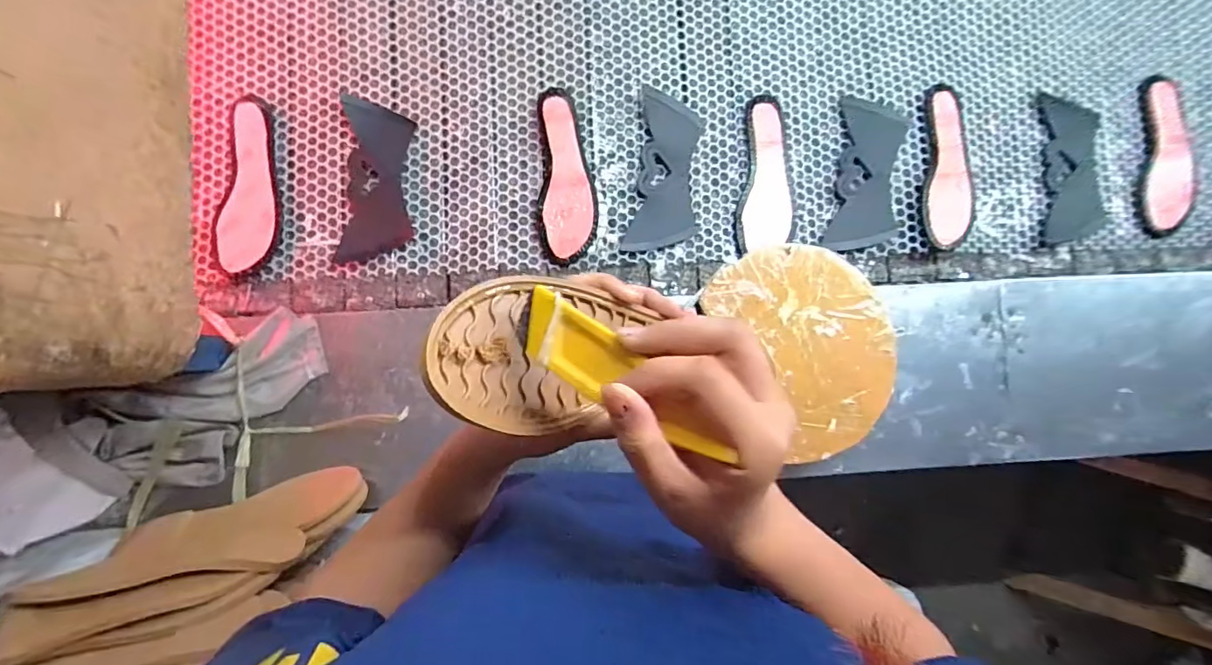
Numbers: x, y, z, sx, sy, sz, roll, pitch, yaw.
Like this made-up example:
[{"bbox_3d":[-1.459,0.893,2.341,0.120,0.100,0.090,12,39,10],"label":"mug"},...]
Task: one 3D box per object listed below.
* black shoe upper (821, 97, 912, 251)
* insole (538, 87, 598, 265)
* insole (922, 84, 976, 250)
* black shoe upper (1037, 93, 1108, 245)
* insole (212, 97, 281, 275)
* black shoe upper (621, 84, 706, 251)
[{"bbox_3d":[0.361,-0.214,0.702,0.088,0.010,0.212,9,87,-3],"label":"black shoe upper"},{"bbox_3d":[-0.050,-0.208,0.673,0.073,0.015,0.228,0,88,-3],"label":"insole"},{"bbox_3d":[0.476,-0.223,0.700,0.078,0.022,0.236,7,80,-5],"label":"insole"},{"bbox_3d":[0.671,-0.233,0.730,0.094,0.013,0.210,-3,88,-3],"label":"black shoe upper"},{"bbox_3d":[-0.450,-0.186,0.648,0.074,0.014,0.219,7,87,-3],"label":"insole"},{"bbox_3d":[0.082,-0.215,0.684,0.090,0.010,0.219,8,87,-3],"label":"black shoe upper"}]

